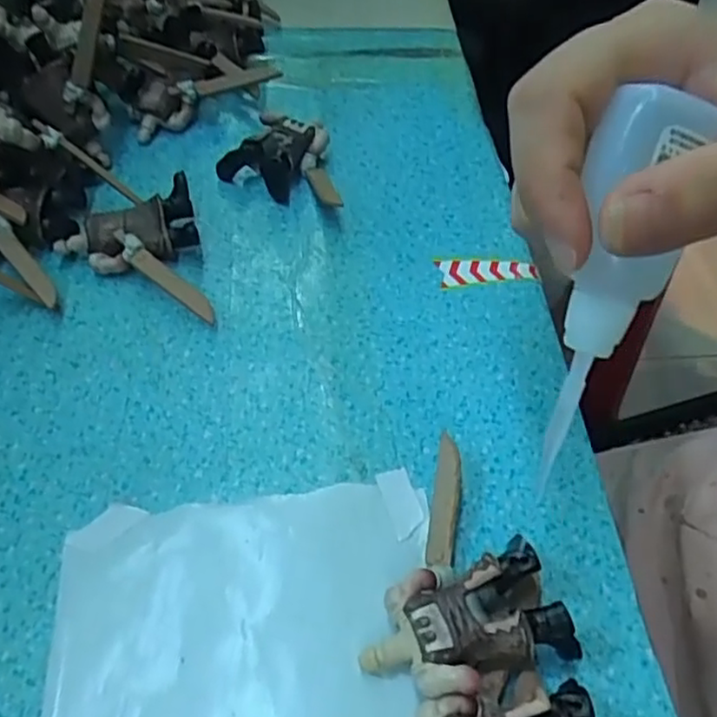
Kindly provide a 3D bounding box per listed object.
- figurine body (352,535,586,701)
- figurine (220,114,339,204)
[{"bbox_3d":[0.030,0.079,0.200,0.058,0.020,0.035,-10,54,-11],"label":"figurine body"},{"bbox_3d":[-0.032,-0.097,0.327,0.060,0.020,0.042,25,56,16],"label":"figurine"}]

